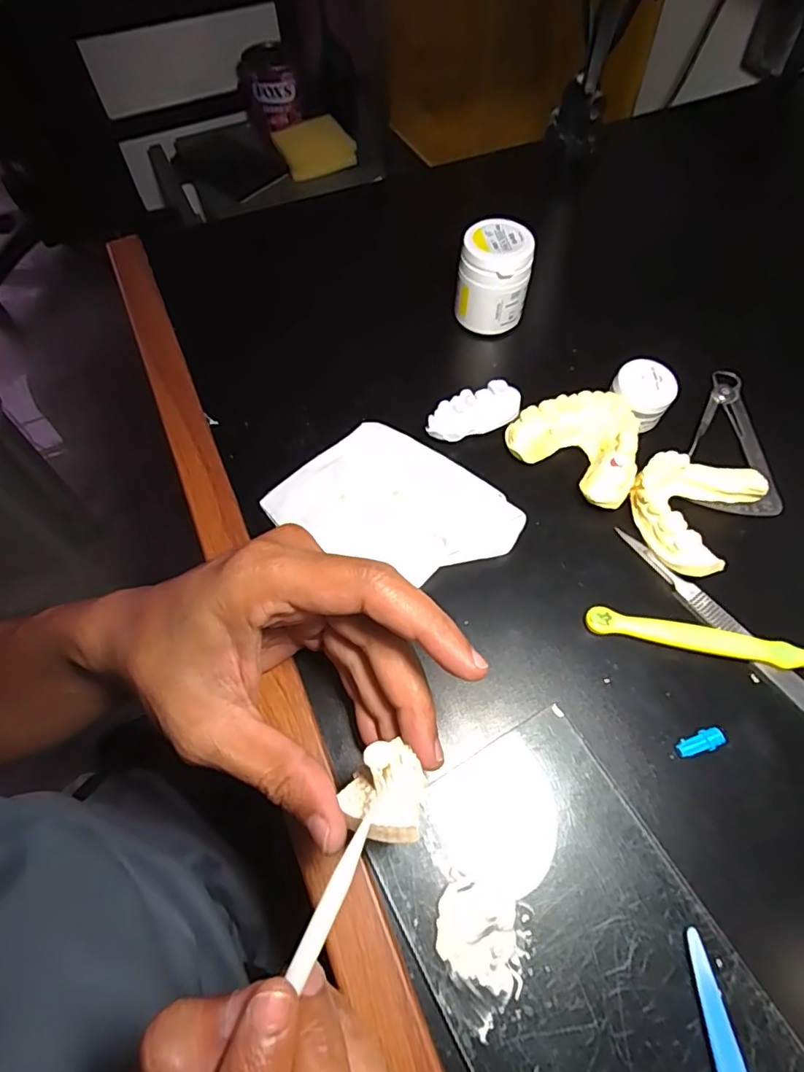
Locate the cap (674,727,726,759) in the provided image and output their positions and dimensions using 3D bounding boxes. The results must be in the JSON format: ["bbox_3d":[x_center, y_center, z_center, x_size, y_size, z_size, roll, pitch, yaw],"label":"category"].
[{"bbox_3d":[0.127,0.089,0.234,0.020,0.006,0.008,-19,63,-11],"label":"cap"}]

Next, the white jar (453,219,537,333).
[{"bbox_3d":[0.057,-0.163,0.345,0.043,0.050,0.040,0,61,0],"label":"white jar"}]

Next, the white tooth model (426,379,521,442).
[{"bbox_3d":[0.041,-0.070,0.311,0.058,0.013,0.021,-24,64,-13],"label":"white tooth model"}]

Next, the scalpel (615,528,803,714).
[{"bbox_3d":[0.157,0.045,0.259,0.013,0.004,0.137,-34,67,-18],"label":"scalpel"}]

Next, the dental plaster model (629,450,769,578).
[{"bbox_3d":[0.147,-0.015,0.282,0.054,0.023,0.067,34,66,17],"label":"dental plaster model"}]

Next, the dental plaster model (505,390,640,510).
[{"bbox_3d":[0.101,-0.051,0.301,0.070,0.021,0.057,41,68,19],"label":"dental plaster model"}]

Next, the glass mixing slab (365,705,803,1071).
[{"bbox_3d":[0.074,0.171,0.188,0.100,0.005,0.195,-26,65,-14],"label":"glass mixing slab"}]

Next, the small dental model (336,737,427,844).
[{"bbox_3d":[-0.005,0.086,0.187,0.027,0.015,0.030,13,62,7],"label":"small dental model"}]

